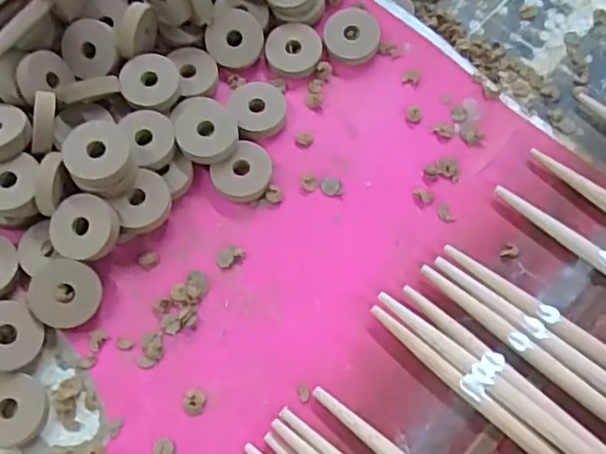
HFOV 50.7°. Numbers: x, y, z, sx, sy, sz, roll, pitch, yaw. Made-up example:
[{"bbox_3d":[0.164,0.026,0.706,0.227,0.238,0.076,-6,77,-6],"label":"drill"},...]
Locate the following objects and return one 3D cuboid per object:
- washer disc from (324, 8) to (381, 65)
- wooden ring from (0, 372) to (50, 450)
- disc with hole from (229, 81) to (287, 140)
[{"bbox_3d":[0.031,-0.119,0.401,0.034,0.013,0.033,1,67,-1],"label":"washer disc"},{"bbox_3d":[-0.145,0.091,0.318,0.034,0.008,0.035,1,67,-1],"label":"wooden ring"},{"bbox_3d":[-0.026,-0.071,0.382,0.032,0.009,0.036,-17,69,-8],"label":"disc with hole"}]

